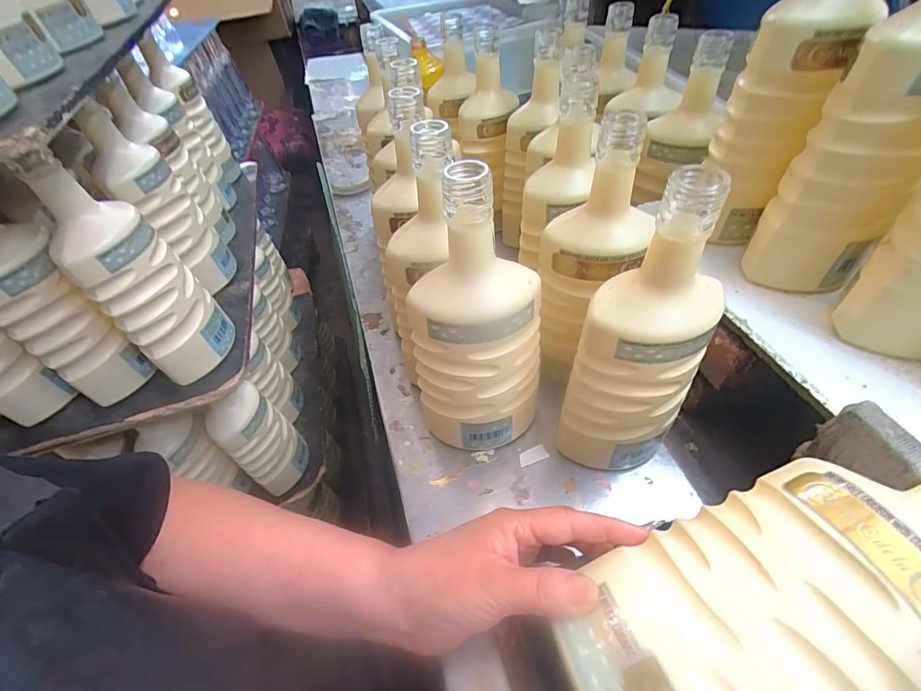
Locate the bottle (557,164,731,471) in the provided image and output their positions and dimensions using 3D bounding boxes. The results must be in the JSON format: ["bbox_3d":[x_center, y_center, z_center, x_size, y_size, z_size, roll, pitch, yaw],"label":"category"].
[{"bbox_3d":[0.128,0.006,0.302,0.077,0.237,0.087,26,58,27],"label":"bottle"}]

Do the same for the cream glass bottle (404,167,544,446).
[{"bbox_3d":[0.014,0.007,0.345,0.088,0.204,0.081,21,53,24],"label":"cream glass bottle"}]

